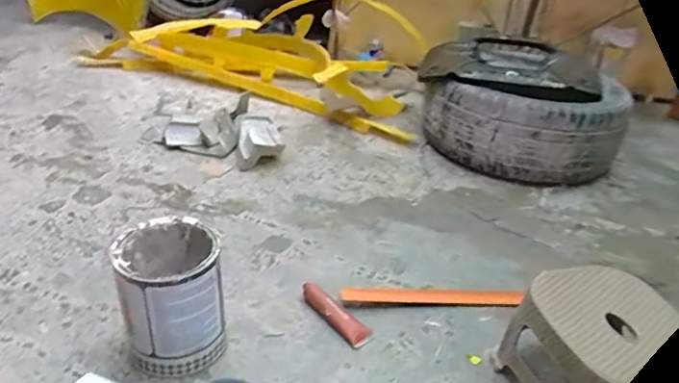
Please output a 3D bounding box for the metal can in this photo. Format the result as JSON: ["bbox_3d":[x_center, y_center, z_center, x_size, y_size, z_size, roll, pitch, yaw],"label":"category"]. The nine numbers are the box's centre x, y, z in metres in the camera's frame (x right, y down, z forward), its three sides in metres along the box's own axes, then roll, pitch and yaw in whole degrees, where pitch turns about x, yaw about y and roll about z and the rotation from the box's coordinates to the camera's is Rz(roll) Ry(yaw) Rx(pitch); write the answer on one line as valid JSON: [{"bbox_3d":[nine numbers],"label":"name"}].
[{"bbox_3d":[-0.281,0.180,0.905,0.155,0.216,0.174,-10,34,-24],"label":"metal can"}]

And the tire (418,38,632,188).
[{"bbox_3d":[0.591,-0.307,1.821,0.603,0.276,0.662,11,31,10],"label":"tire"}]

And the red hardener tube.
[{"bbox_3d":[-0.009,0.232,1.035,0.043,0.029,0.174,-21,39,-37],"label":"red hardener tube"}]

